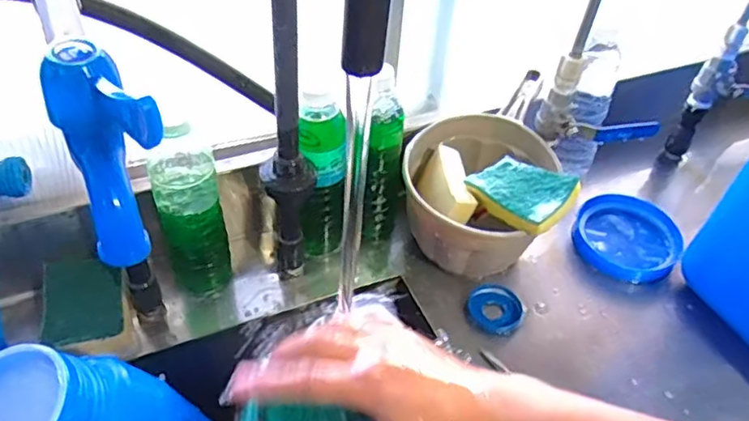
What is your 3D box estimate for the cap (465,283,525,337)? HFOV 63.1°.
[{"bbox_3d":[0.128,0.103,0.643,0.058,0.016,0.054,2,43,-2],"label":"cap"}]

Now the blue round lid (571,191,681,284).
[{"bbox_3d":[0.297,0.033,0.722,0.117,0.017,0.122,1,53,-1],"label":"blue round lid"}]

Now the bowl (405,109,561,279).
[{"bbox_3d":[0.110,-0.011,0.674,0.150,0.124,0.162,2,43,-2],"label":"bowl"}]

